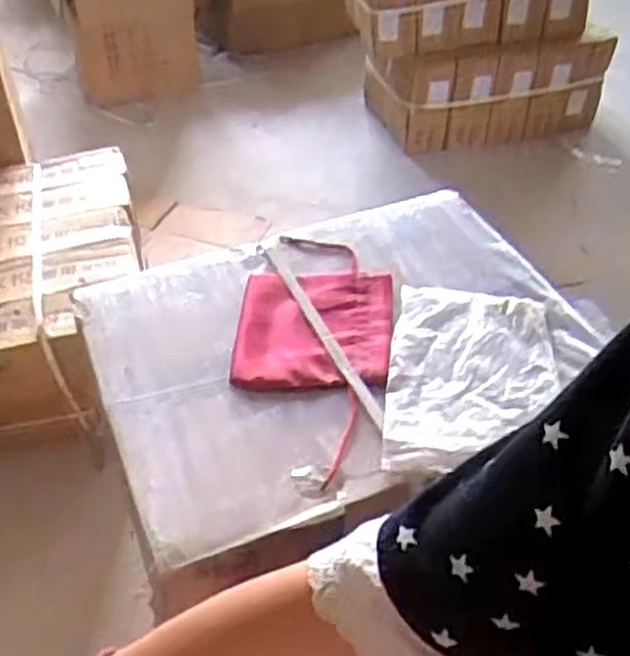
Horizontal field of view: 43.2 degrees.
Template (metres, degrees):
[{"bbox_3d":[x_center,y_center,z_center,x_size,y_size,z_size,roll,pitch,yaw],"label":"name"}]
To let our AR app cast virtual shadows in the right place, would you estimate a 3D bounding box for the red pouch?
[{"bbox_3d":[0.001,-0.003,0.801,0.151,0.017,0.169,1,42,3],"label":"red pouch"}]

